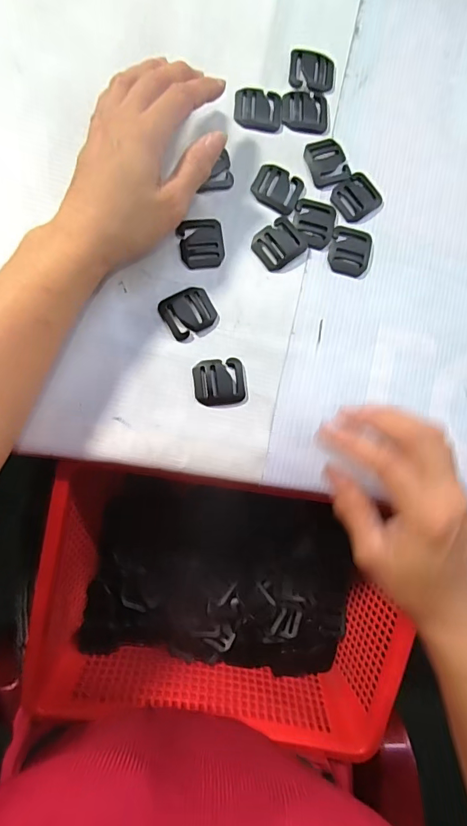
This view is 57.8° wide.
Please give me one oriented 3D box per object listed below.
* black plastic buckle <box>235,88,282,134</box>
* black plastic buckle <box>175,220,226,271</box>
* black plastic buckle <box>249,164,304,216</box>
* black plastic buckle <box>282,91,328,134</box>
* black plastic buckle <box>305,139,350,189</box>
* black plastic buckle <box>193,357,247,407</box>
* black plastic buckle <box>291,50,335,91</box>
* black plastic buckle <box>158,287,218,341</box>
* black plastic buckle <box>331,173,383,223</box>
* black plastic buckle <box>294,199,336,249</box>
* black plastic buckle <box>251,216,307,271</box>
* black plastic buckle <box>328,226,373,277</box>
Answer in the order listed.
[{"bbox_3d":[0.019,-0.228,0.317,0.036,0.004,0.030,5,84,-7],"label":"black plastic buckle"},{"bbox_3d":[-0.022,-0.121,0.301,0.031,0.004,0.035,-7,86,-8],"label":"black plastic buckle"},{"bbox_3d":[0.033,-0.166,0.311,0.035,0.004,0.032,28,82,-4],"label":"black plastic buckle"},{"bbox_3d":[0.055,-0.230,0.320,0.036,0.004,0.030,1,85,-7],"label":"black plastic buckle"},{"bbox_3d":[0.071,-0.190,0.319,0.030,0.004,0.035,-20,88,-9],"label":"black plastic buckle"},{"bbox_3d":[-0.009,-0.022,0.293,0.035,0.004,0.032,-5,85,-8],"label":"black plastic buckle"},{"bbox_3d":[0.061,-0.264,0.325,0.034,0.004,0.029,7,84,-7],"label":"black plastic buckle"},{"bbox_3d":[-0.031,-0.071,0.295,0.035,0.004,0.032,-29,89,-9],"label":"black plastic buckle"},{"bbox_3d":[0.094,-0.165,0.319,0.037,0.004,0.031,-39,91,-9],"label":"black plastic buckle"},{"bbox_3d":[0.061,-0.141,0.312,0.030,0.004,0.037,8,84,-7],"label":"black plastic buckle"},{"bbox_3d":[0.032,-0.123,0.307,0.035,0.004,0.030,-38,91,-9],"label":"black plastic buckle"},{"bbox_3d":[0.088,-0.121,0.315,0.031,0.004,0.035,13,83,-6],"label":"black plastic buckle"}]

